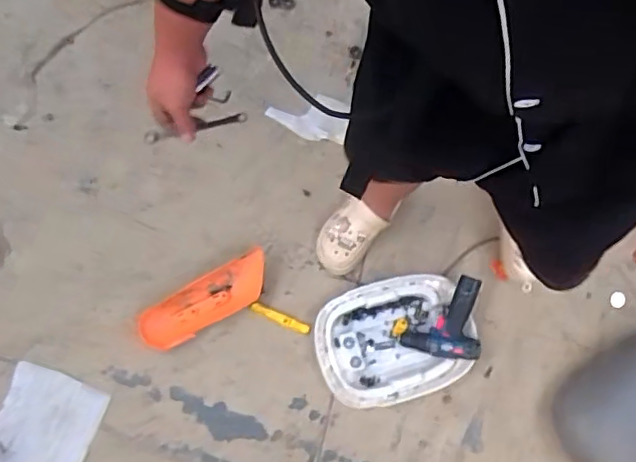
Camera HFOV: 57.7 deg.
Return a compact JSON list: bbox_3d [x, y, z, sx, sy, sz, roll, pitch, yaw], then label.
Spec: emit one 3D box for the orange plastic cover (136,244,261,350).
[{"bbox_3d":[-0.267,0.166,1.373,0.343,0.064,0.117,-29,78,-5],"label":"orange plastic cover"}]

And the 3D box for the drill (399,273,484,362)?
[{"bbox_3d":[0.294,0.195,1.331,0.174,0.074,0.189,13,78,5],"label":"drill"}]

